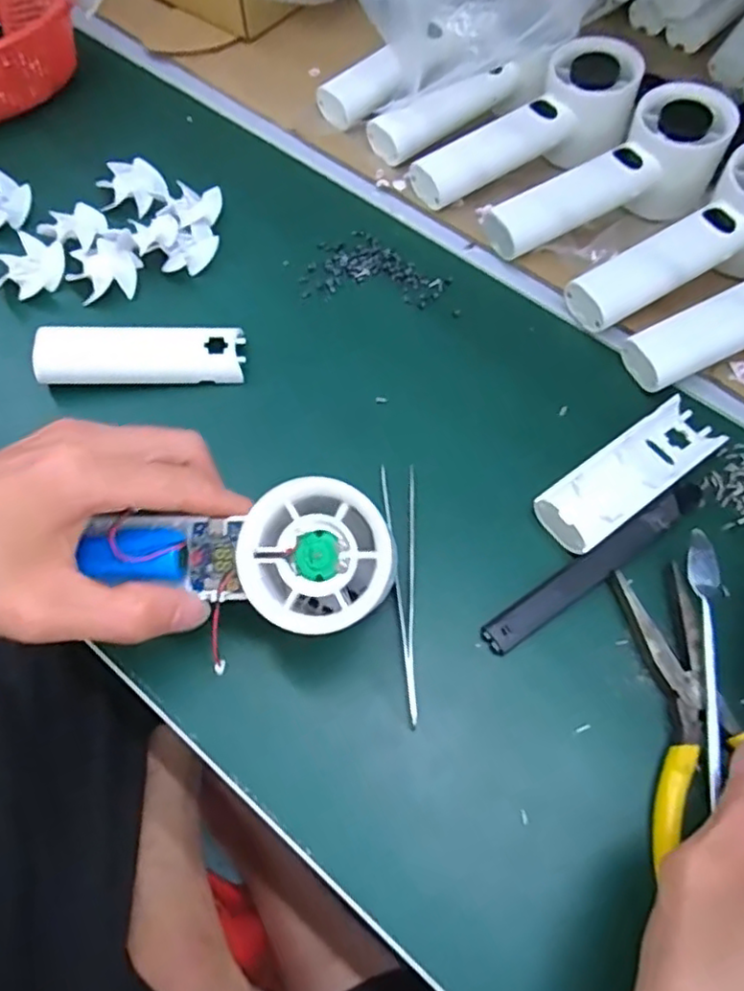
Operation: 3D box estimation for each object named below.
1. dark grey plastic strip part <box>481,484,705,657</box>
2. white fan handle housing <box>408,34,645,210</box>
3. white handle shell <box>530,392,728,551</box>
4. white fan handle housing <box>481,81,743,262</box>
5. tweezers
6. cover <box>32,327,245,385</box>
[{"bbox_3d":[0.107,0.032,0.304,0.132,0.008,0.014,-31,68,-15],"label":"dark grey plastic strip part"},{"bbox_3d":[0.097,-0.230,0.410,0.150,0.054,0.059,-23,65,-12],"label":"white fan handle housing"},{"bbox_3d":[0.127,-0.011,0.320,0.106,0.013,0.035,-34,68,-17],"label":"white handle shell"},{"bbox_3d":[0.140,-0.192,0.392,0.152,0.056,0.056,-23,65,-12],"label":"white fan handle housing"},{"bbox_3d":[0.016,0.040,0.297,0.015,0.010,0.123,-3,63,-2],"label":"tweezers"},{"bbox_3d":[-0.122,-0.075,0.347,0.102,0.021,0.031,-5,63,-4],"label":"cover"}]

